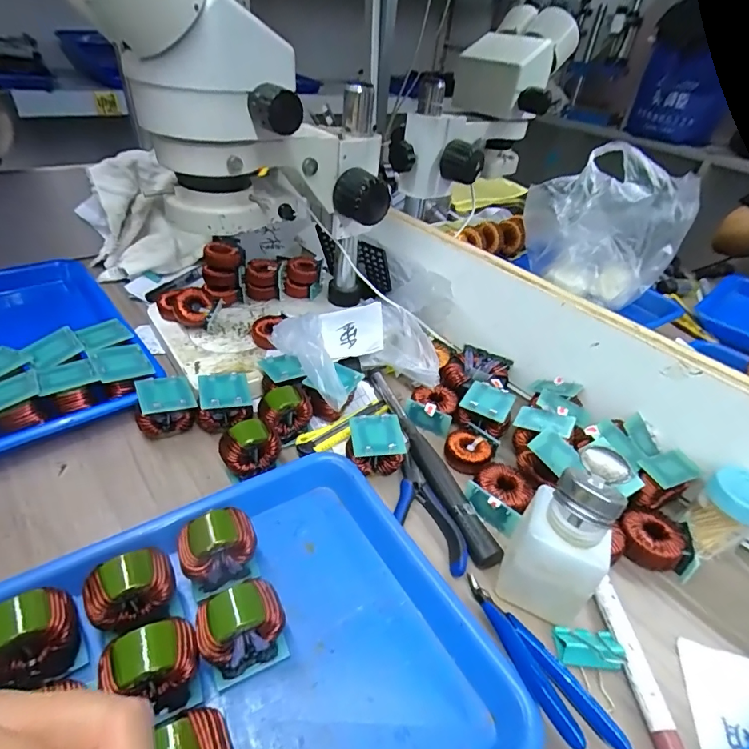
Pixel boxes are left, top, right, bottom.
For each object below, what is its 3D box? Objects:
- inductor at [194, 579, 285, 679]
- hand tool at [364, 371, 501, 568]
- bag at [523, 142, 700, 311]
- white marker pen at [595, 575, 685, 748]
[{"bbox_3d":[-0.081,0.157,0.273,0.049,0.049,0.033,-10,41,-21],"label":"inductor"},{"bbox_3d":[0.045,0.075,0.423,0.020,0.019,0.233,-10,41,-21],"label":"hand tool"},{"bbox_3d":[0.326,-0.218,0.642,0.214,0.161,0.151,23,40,19],"label":"bag"},{"bbox_3d":[0.173,0.202,0.289,0.013,0.017,0.128,3,38,-5],"label":"white marker pen"}]

